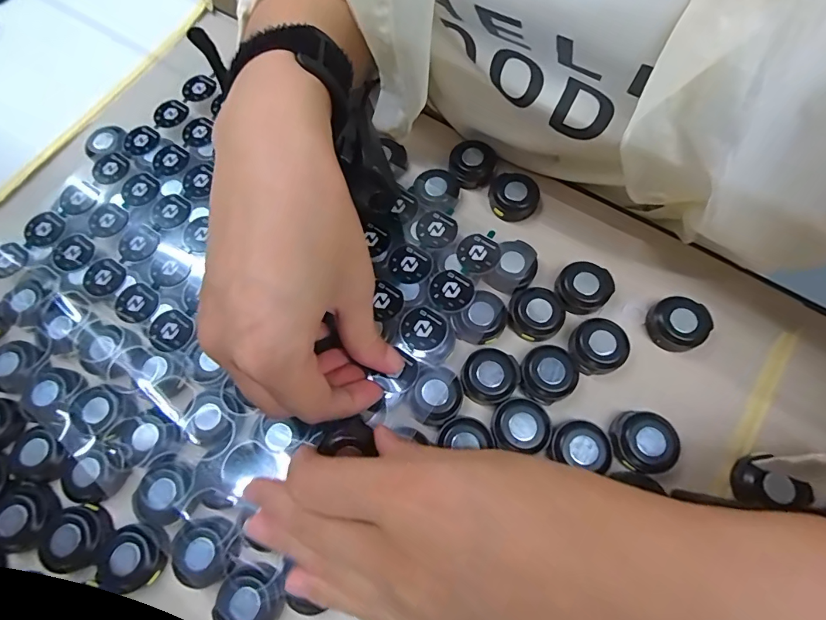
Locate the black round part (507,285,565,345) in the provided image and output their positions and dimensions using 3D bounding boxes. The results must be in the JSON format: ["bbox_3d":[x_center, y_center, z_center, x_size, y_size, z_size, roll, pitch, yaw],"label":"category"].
[{"bbox_3d":[0.068,0.002,0.240,0.027,0.011,0.030,-28,72,-8],"label":"black round part"}]

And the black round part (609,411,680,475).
[{"bbox_3d":[0.115,0.066,0.212,0.028,0.010,0.028,-1,71,2],"label":"black round part"}]

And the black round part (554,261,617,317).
[{"bbox_3d":[0.096,-0.012,0.245,0.032,0.013,0.027,-1,71,2],"label":"black round part"}]

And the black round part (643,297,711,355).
[{"bbox_3d":[0.145,0.007,0.234,0.030,0.011,0.029,-1,71,2],"label":"black round part"}]

